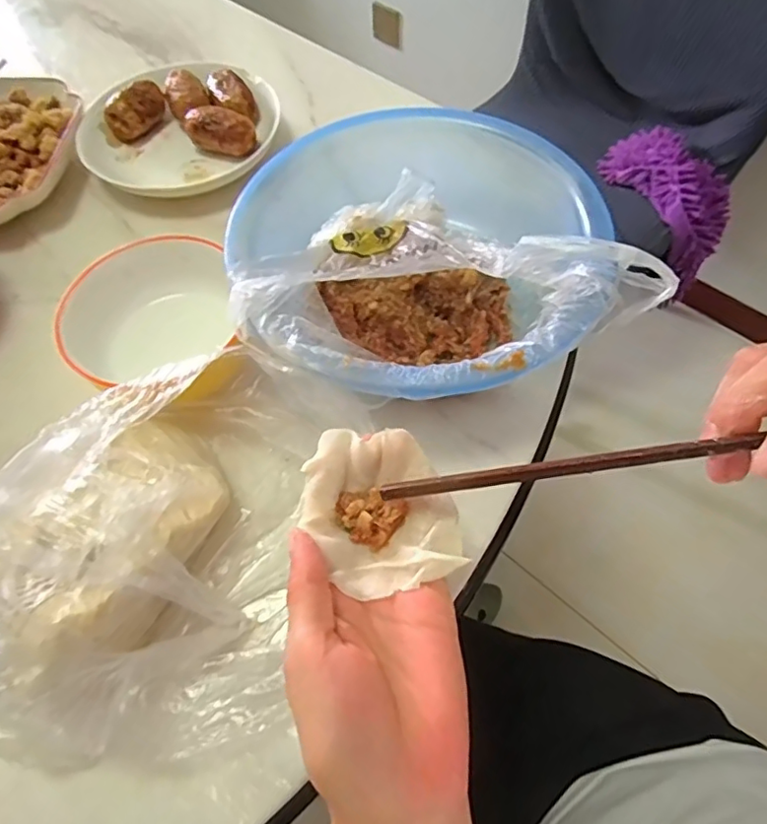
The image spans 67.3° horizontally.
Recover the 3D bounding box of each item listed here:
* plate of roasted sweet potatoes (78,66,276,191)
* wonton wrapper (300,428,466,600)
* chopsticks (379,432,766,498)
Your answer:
[{"bbox_3d":[-0.190,-0.267,0.534,0.179,0.040,0.143,-29,64,-15],"label":"plate of roasted sweet potatoes"},{"bbox_3d":[-0.003,0.044,0.273,0.067,0.027,0.077,-15,61,-8],"label":"wonton wrapper"},{"bbox_3d":[0.113,0.014,0.221,0.243,0.014,0.013,-11,58,23],"label":"chopsticks"}]

